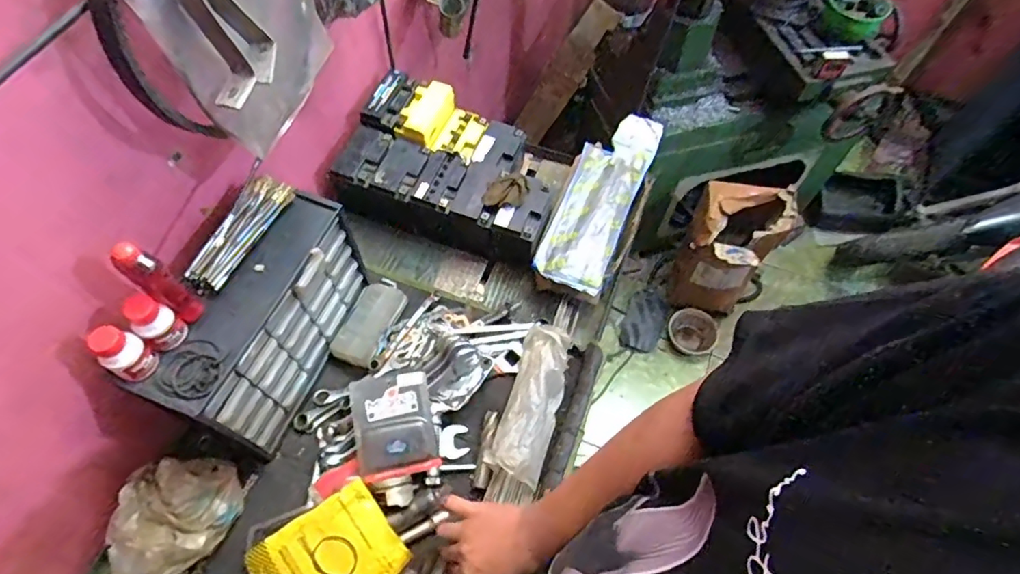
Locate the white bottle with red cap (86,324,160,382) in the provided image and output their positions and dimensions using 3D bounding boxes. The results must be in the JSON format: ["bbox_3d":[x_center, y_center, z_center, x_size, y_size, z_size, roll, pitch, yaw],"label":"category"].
[{"bbox_3d":[-0.396,0.068,0.562,0.032,0.065,0.039,27,63,13],"label":"white bottle with red cap"}]

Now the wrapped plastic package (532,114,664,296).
[{"bbox_3d":[0.150,-0.155,0.913,0.117,0.040,0.362,22,61,10],"label":"wrapped plastic package"}]

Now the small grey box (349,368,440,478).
[{"bbox_3d":[-0.157,0.179,0.739,0.106,0.042,0.136,-14,61,-10],"label":"small grey box"}]

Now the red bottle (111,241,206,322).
[{"bbox_3d":[-0.363,-0.003,0.571,0.024,0.127,0.031,35,64,17],"label":"red bottle"}]

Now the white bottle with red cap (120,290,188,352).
[{"bbox_3d":[-0.380,0.037,0.587,0.039,0.059,0.037,1,60,-1],"label":"white bottle with red cap"}]

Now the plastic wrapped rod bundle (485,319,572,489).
[{"bbox_3d":[0.031,0.160,0.757,0.078,0.070,0.204,18,61,8],"label":"plastic wrapped rod bundle"}]

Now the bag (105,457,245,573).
[{"bbox_3d":[-0.409,0.281,0.662,0.129,0.078,0.126,-9,61,-7],"label":"bag"}]

